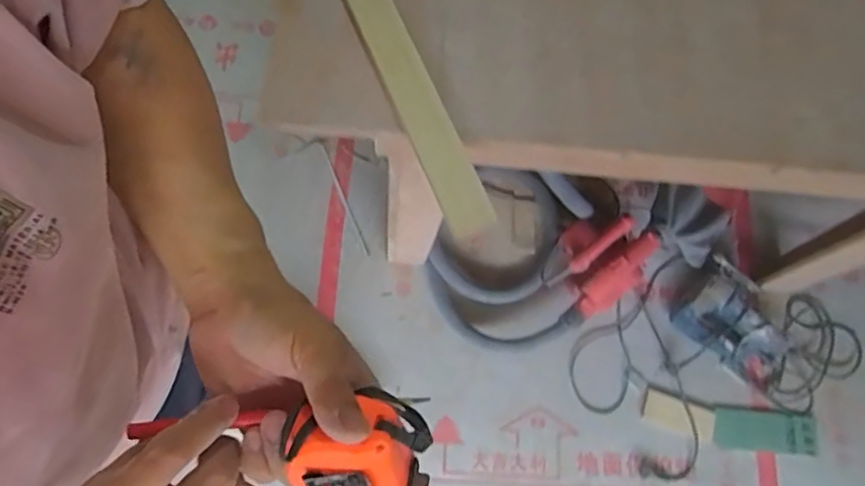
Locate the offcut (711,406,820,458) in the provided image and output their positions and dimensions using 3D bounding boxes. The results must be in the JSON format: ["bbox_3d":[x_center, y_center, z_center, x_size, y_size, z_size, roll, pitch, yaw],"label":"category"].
[{"bbox_3d":[0.797,0.451,1.329,0.250,0.007,0.094,5,73,-2],"label":"offcut"}]

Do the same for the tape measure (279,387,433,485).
[{"bbox_3d":[-0.039,0.112,0.294,0.072,0.045,0.058,4,66,-1],"label":"tape measure"}]

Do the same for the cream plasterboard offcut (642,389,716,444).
[{"bbox_3d":[0.592,0.416,1.332,0.164,0.009,0.077,22,73,3],"label":"cream plasterboard offcut"}]

